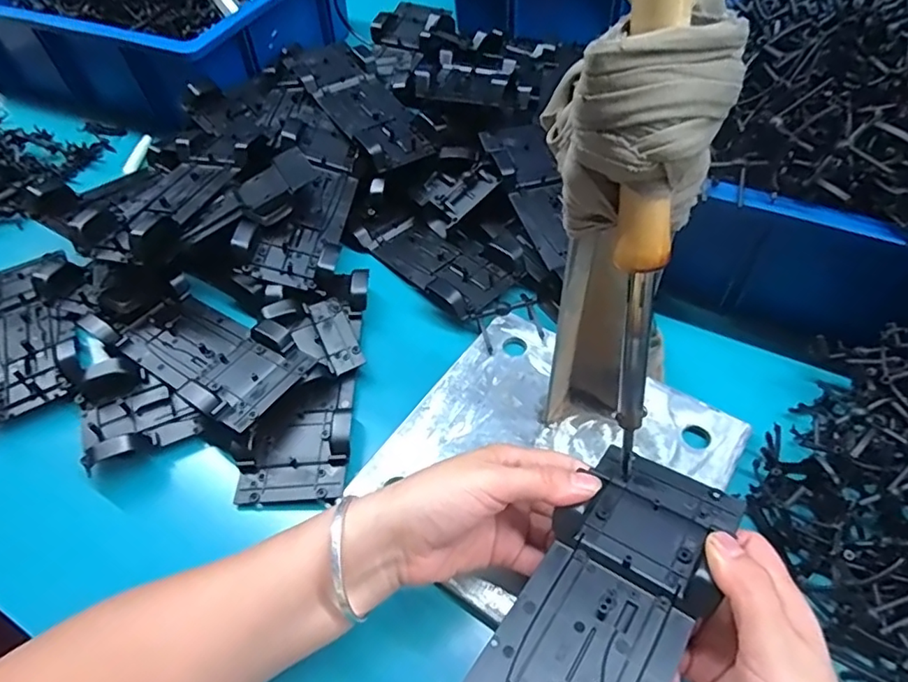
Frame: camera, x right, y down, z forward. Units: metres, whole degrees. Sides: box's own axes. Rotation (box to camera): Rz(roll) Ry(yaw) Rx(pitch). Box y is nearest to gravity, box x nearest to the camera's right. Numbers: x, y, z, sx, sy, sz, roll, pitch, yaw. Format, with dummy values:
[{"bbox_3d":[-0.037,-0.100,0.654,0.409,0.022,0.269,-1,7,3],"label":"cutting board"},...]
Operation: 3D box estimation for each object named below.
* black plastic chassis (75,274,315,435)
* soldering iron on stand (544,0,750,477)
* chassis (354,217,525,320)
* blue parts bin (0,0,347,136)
[{"bbox_3d":[-0.185,0.004,0.416,0.171,0.025,0.078,27,59,22],"label":"black plastic chassis"},{"bbox_3d":[0.072,-0.022,0.272,0.065,0.255,0.092,10,54,12],"label":"soldering iron on stand"},{"bbox_3d":[-0.012,-0.074,0.477,0.077,0.030,0.140,-34,58,-20],"label":"chassis"},{"bbox_3d":[-0.374,-0.405,0.703,0.441,0.139,0.290,18,56,17],"label":"blue parts bin"}]

